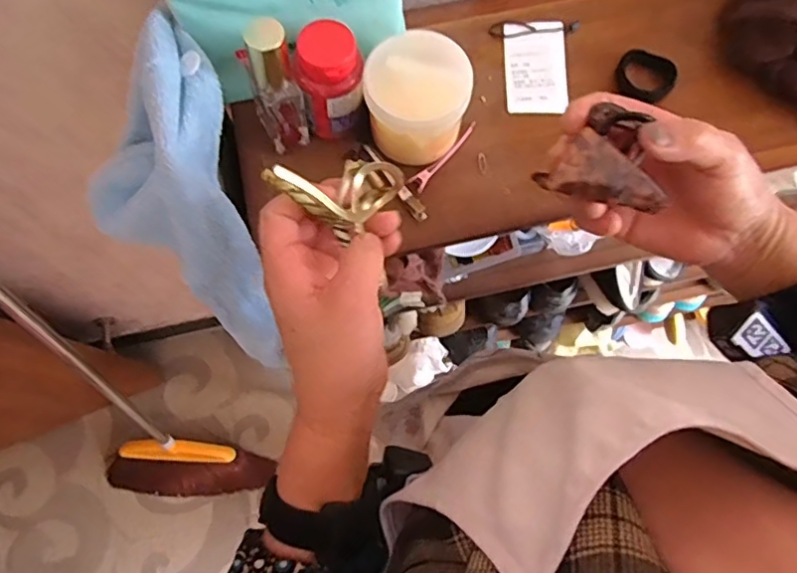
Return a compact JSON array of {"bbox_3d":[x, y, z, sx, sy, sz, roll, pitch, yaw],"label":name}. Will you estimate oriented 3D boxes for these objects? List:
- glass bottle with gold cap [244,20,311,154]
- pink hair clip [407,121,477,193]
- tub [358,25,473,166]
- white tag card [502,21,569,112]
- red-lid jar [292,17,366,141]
[{"bbox_3d":[-0.092,-0.149,0.418,0.034,0.116,0.036,-21,78,-6],"label":"glass bottle with gold cap"},{"bbox_3d":[0.042,-0.111,0.470,0.013,0.009,0.081,44,79,9],"label":"pink hair clip"},{"bbox_3d":[0.015,-0.143,0.445,0.083,0.074,0.072,-9,77,-4],"label":"tub"},{"bbox_3d":[0.122,-0.195,0.501,0.053,0.006,0.088,0,81,0],"label":"white tag card"},{"bbox_3d":[-0.052,-0.162,0.438,0.049,0.080,0.060,1,76,-1],"label":"red-lid jar"}]

